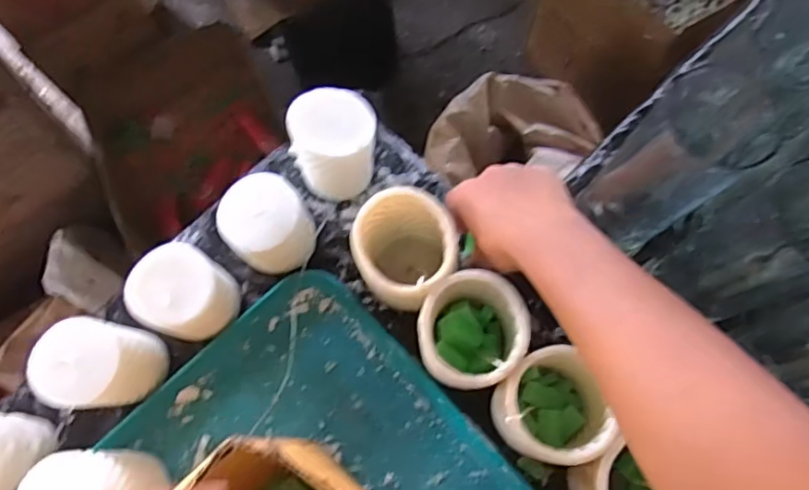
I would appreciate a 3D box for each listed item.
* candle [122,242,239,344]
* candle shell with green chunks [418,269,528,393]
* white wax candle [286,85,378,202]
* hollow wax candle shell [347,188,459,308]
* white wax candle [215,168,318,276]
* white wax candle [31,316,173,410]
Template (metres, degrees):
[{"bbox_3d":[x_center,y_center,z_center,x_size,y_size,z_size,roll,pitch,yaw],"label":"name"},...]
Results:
[{"bbox_3d":[-0.188,0.047,0.520,0.067,0.101,0.074,35,77,10],"label":"candle"},{"bbox_3d":[0.053,0.079,0.506,0.083,0.104,0.090,29,76,9],"label":"candle shell with green chunks"},{"bbox_3d":[-0.066,-0.092,0.569,0.079,0.104,0.072,-30,76,-8],"label":"white wax candle"},{"bbox_3d":[0.000,0.010,0.530,0.082,0.111,0.079,0,74,1],"label":"hollow wax candle shell"},{"bbox_3d":[-0.121,-0.014,0.545,0.075,0.101,0.065,-29,75,-7],"label":"white wax candle"},{"bbox_3d":[-0.259,0.104,0.513,0.067,0.092,0.069,0,74,1],"label":"white wax candle"}]

